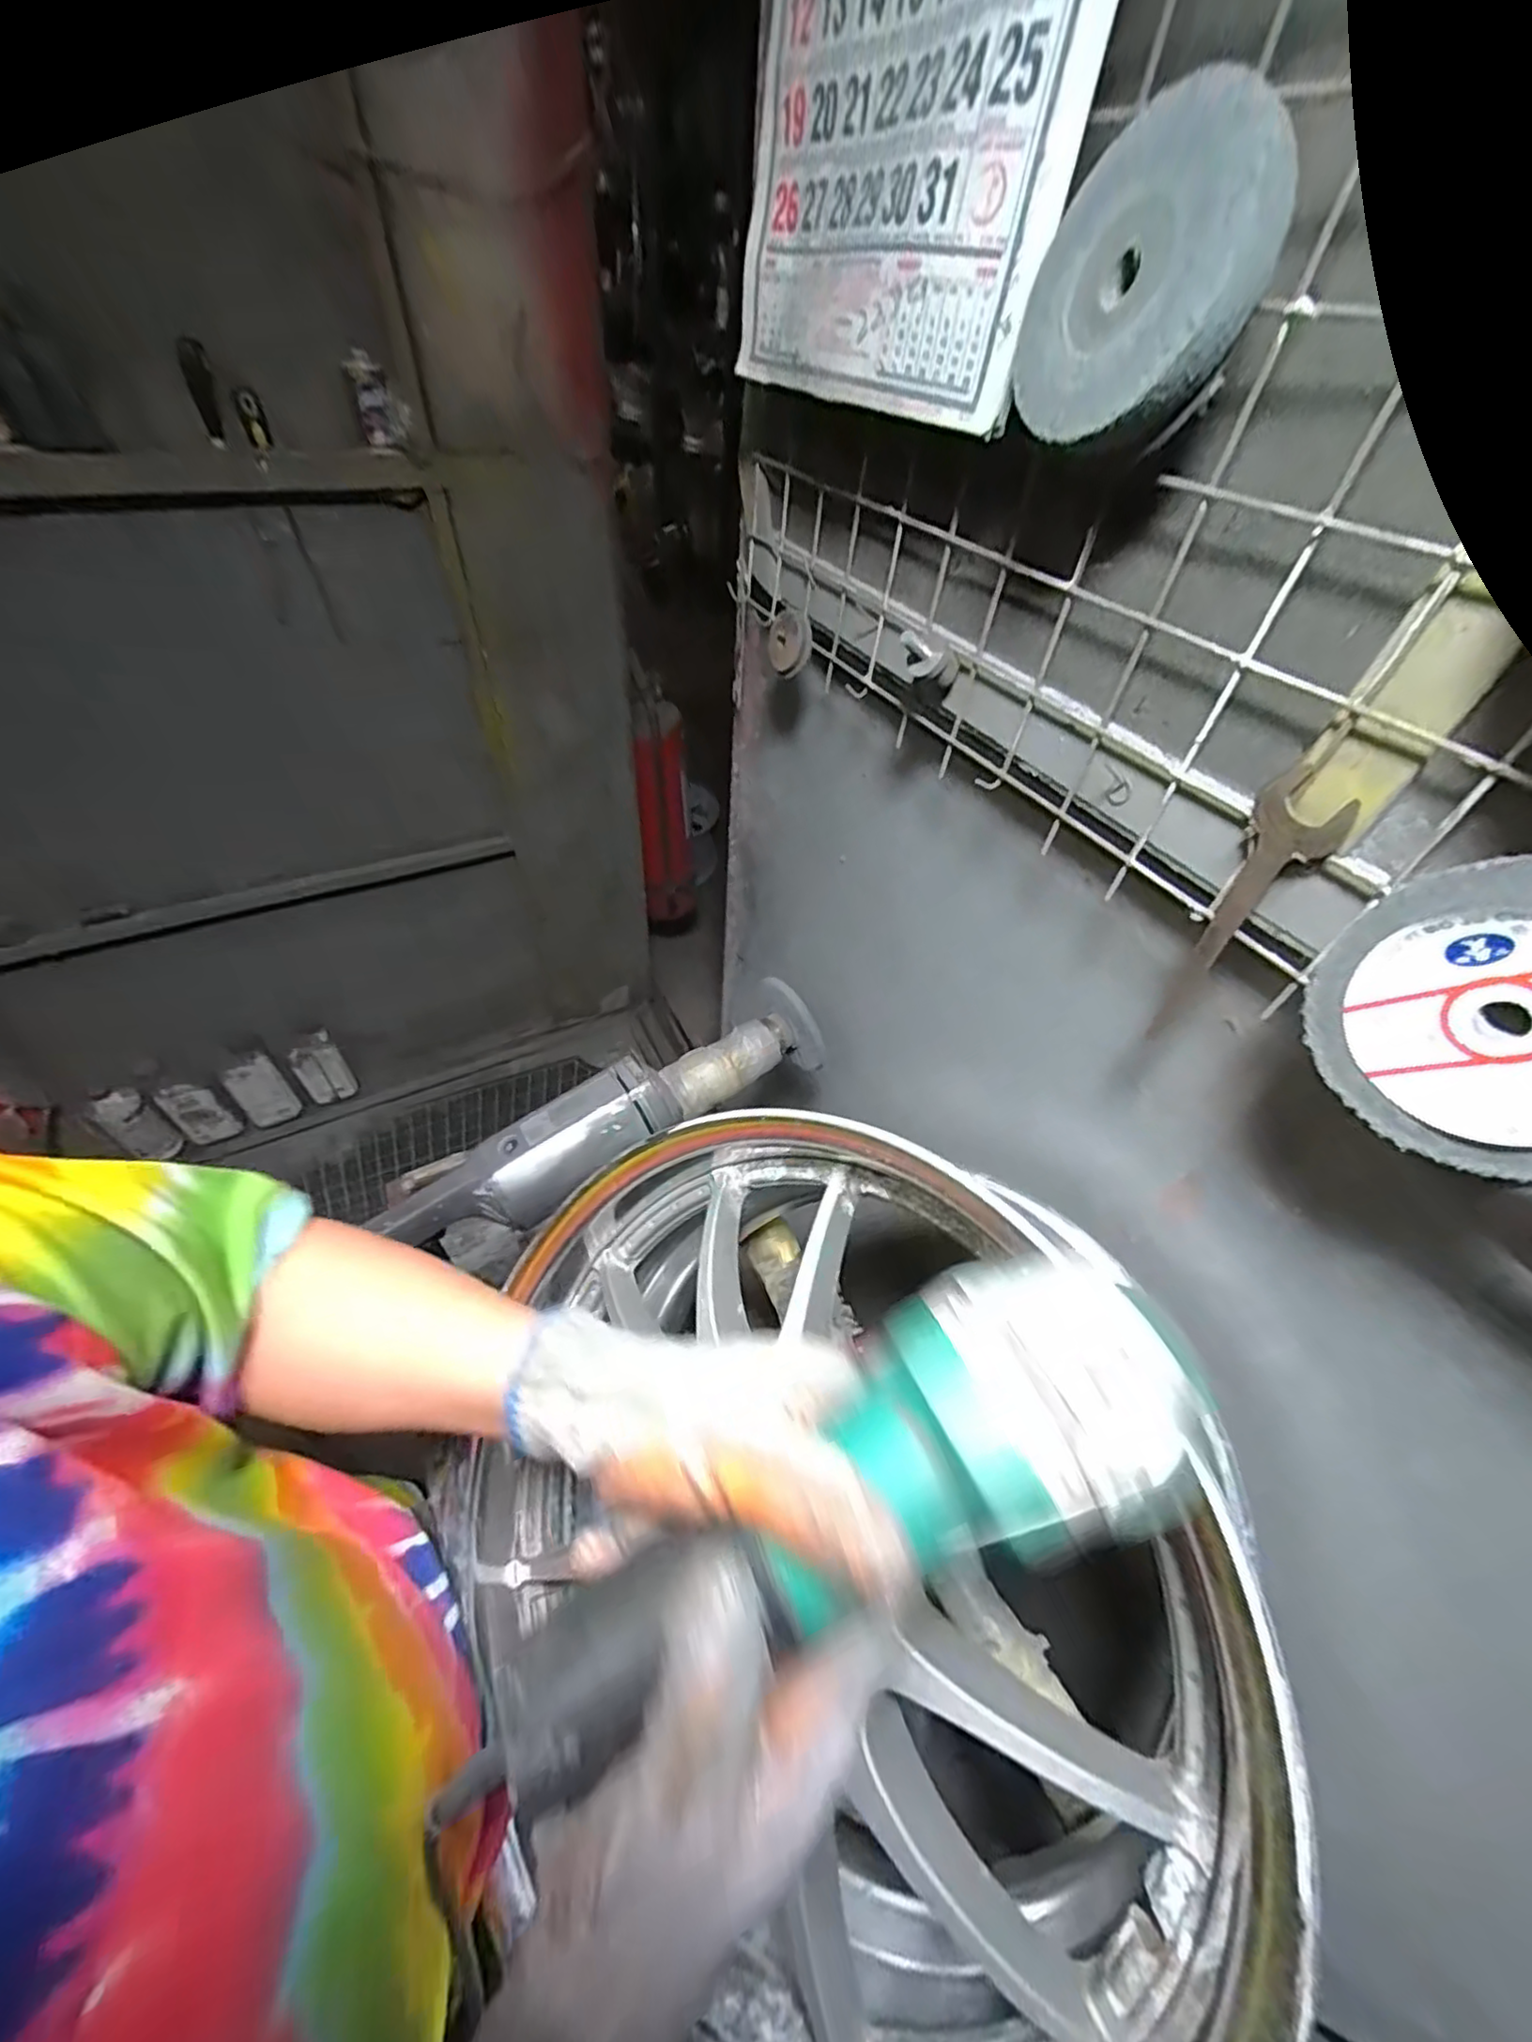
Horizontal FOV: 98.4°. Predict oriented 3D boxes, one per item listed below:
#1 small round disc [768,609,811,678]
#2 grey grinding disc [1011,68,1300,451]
[{"bbox_3d":[0.021,-0.339,0.598,0.017,0.055,0.052,-25,55,-22],"label":"small round disc"},{"bbox_3d":[0.154,-0.306,0.278,0.021,0.102,0.104,-6,55,-31],"label":"grey grinding disc"}]

